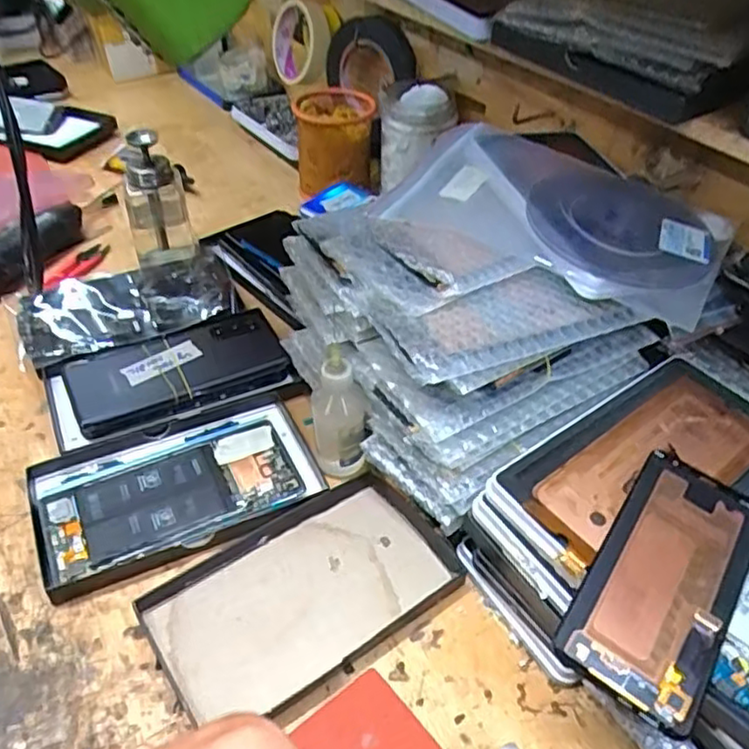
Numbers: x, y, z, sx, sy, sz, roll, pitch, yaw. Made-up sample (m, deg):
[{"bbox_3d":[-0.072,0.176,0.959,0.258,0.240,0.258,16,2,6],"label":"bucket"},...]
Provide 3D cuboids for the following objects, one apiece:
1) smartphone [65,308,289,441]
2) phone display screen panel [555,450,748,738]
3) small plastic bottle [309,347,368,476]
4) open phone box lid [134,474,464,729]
[{"bbox_3d":[-0.154,-0.007,0.533,0.162,0.014,0.093,-21,54,-21],"label":"smartphone"},{"bbox_3d":[0.146,0.099,0.335,0.062,0.012,0.137,28,52,23],"label":"phone display screen panel"},{"bbox_3d":[-0.024,0.027,0.452,0.035,0.098,0.029,-2,43,-4],"label":"small plastic bottle"},{"bbox_3d":[-0.042,0.133,0.409,0.173,0.017,0.102,-24,49,-24],"label":"open phone box lid"}]

